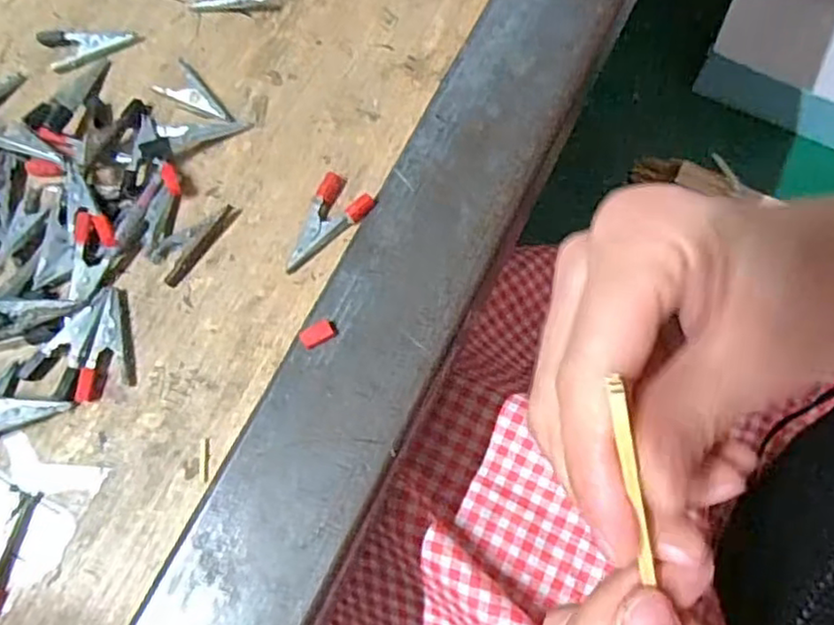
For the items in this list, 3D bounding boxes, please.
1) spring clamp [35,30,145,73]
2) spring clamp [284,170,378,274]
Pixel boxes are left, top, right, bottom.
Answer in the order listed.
[{"bbox_3d":[-0.158,-0.132,0.318,0.044,0.006,0.023,-25,72,-6],"label":"spring clamp"},{"bbox_3d":[-0.041,-0.037,0.281,0.023,0.008,0.046,36,77,13],"label":"spring clamp"}]

